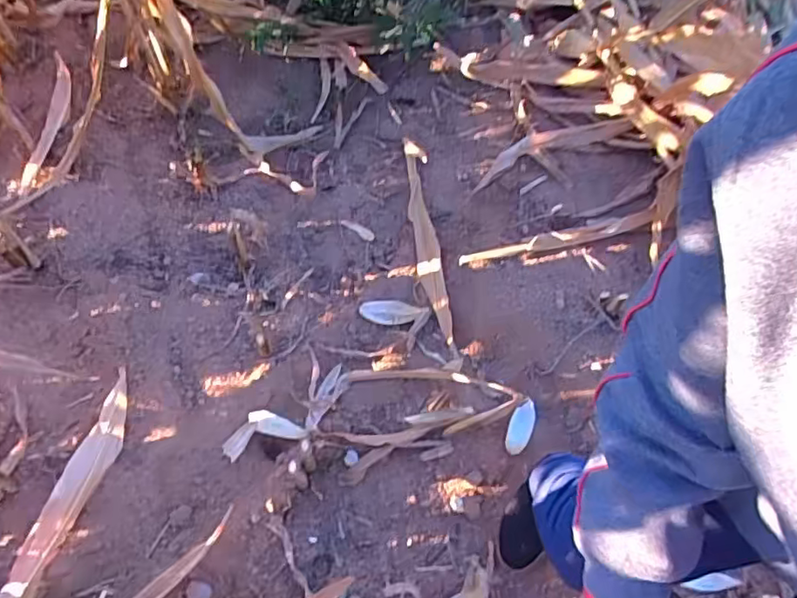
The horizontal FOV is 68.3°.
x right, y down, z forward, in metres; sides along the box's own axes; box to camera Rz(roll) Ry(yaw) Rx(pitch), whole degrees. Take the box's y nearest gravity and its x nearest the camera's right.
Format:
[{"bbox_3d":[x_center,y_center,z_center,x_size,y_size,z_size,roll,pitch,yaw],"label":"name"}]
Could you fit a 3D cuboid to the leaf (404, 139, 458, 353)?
[{"bbox_3d":[0.070,-0.163,1.467,0.061,0.058,0.642,-4,59,-4],"label":"leaf"}]

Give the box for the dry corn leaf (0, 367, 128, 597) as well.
[{"bbox_3d":[-0.630,0.393,1.097,0.088,0.058,0.573,14,61,8],"label":"dry corn leaf"}]

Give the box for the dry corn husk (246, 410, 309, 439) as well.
[{"bbox_3d":[-0.253,0.266,1.224,0.123,0.024,0.039,18,59,7],"label":"dry corn husk"}]

